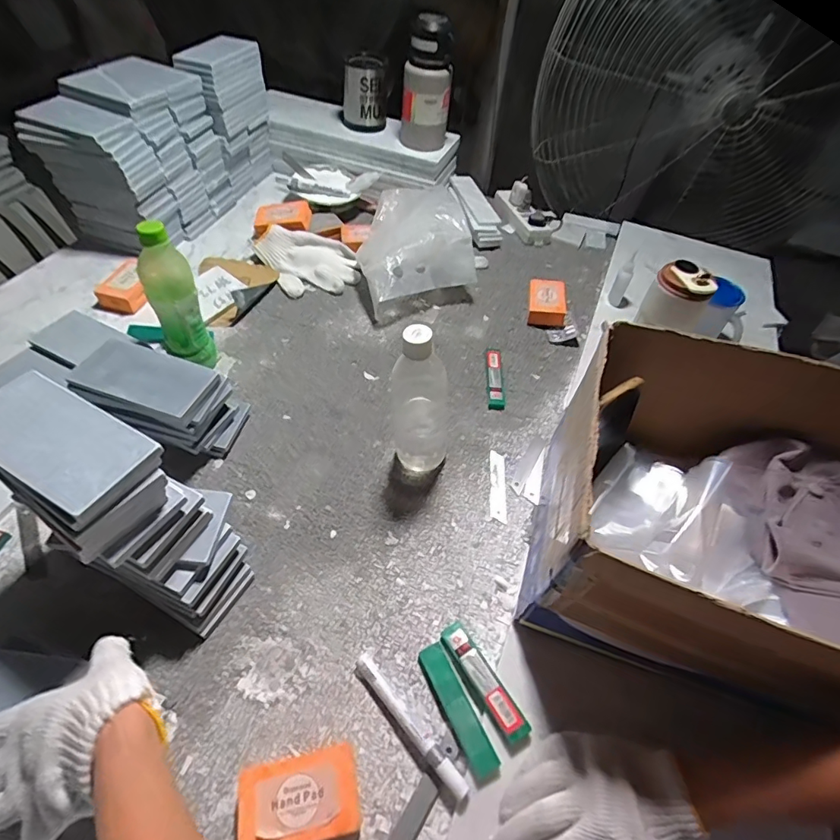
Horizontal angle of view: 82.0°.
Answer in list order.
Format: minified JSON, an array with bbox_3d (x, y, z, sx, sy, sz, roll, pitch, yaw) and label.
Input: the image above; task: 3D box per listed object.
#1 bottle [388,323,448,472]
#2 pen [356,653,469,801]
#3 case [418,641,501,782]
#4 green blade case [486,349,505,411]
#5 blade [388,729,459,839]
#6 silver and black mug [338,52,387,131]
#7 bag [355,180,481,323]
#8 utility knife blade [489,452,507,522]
[{"bbox_3d":[0.003,-0.020,0.571,0.083,0.205,0.063,6,52,0],"label":"bottle"},{"bbox_3d":[-0.010,0.279,0.444,0.017,0.017,0.141,-36,59,-28],"label":"pen"},{"bbox_3d":[0.037,0.272,0.461,0.028,0.018,0.117,-21,57,-20],"label":"case"},{"bbox_3d":[0.116,-0.066,0.748,0.024,0.010,0.126,5,52,-1],"label":"green blade case"},{"bbox_3d":[0.004,0.327,0.420,0.018,0.006,0.104,30,58,17],"label":"blade"},{"bbox_3d":[-0.125,-0.713,1.063,0.103,0.126,0.087,-2,55,-6],"label":"silver and black mug"},{"bbox_3d":[-0.003,-0.315,0.873,0.201,0.110,0.277,3,54,-3],"label":"bag"},{"bbox_3d":[0.101,0.085,0.628,0.020,0.004,0.101,5,53,-1],"label":"utility knife blade"}]

